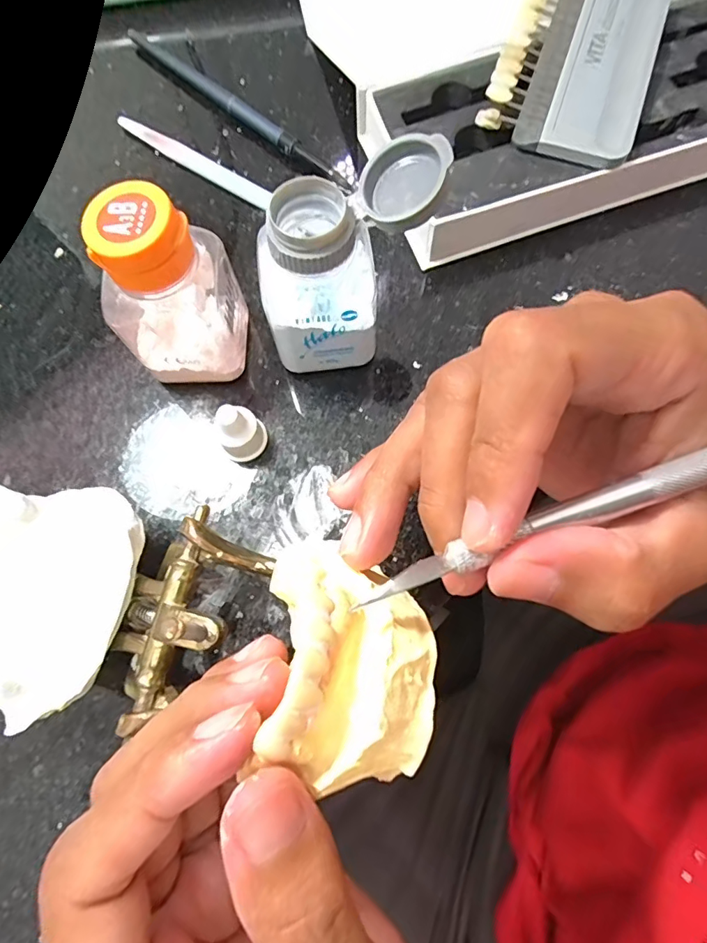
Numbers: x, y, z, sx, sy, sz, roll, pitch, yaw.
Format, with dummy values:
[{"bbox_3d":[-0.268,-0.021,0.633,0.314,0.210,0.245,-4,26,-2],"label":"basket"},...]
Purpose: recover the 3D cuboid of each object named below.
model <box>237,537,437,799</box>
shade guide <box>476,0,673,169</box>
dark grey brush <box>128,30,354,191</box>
[{"bbox_3d":[0.000,0.042,0.114,0.037,0.030,0.053,0,73,2],"label":"model"},{"bbox_3d":[0.108,-0.204,0.227,0.067,0.015,0.144,19,74,7],"label":"shade guide"},{"bbox_3d":[-0.062,-0.190,0.254,0.158,0.009,0.008,41,78,13],"label":"dark grey brush"}]

